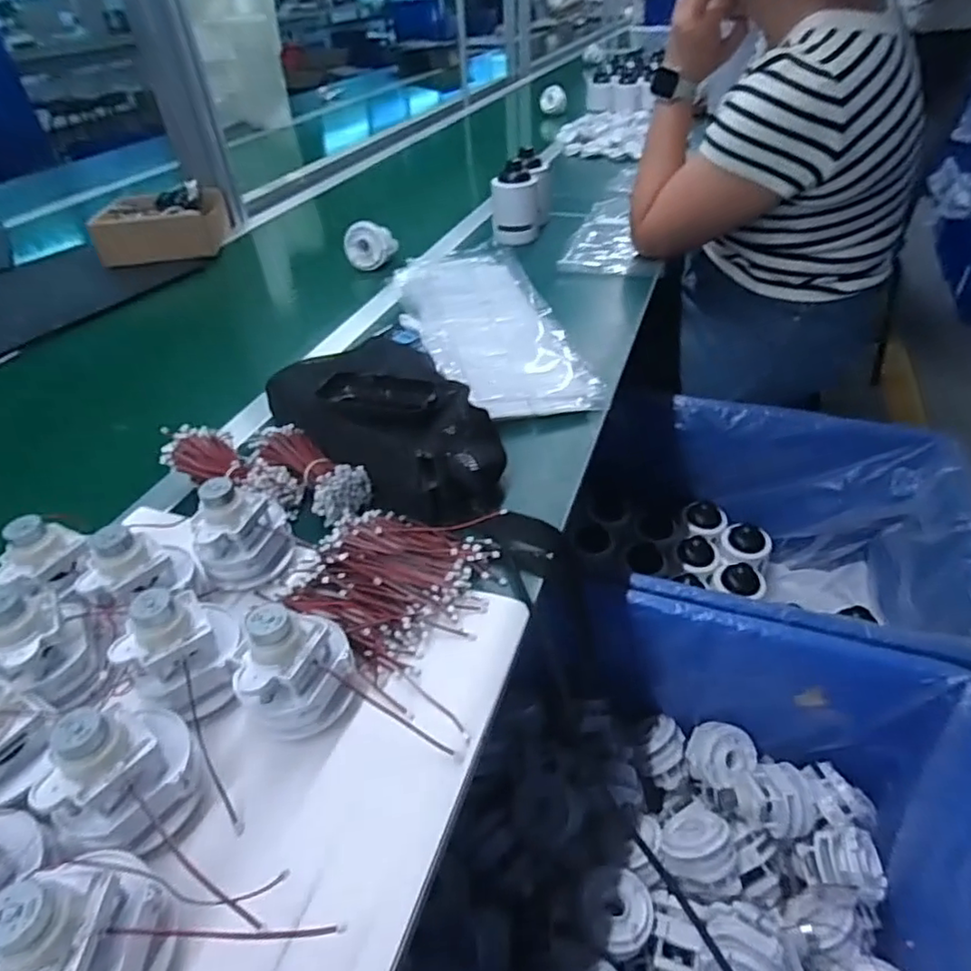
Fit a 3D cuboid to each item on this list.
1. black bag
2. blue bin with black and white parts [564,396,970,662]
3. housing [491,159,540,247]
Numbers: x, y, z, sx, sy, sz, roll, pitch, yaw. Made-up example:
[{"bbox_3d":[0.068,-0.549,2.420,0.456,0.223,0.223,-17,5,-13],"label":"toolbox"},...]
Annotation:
[{"bbox_3d":[-0.078,-0.057,0.566,0.136,0.082,0.228,-32,48,-30],"label":"black bag"},{"bbox_3d":[0.378,0.109,0.882,0.488,0.274,0.431,14,43,20],"label":"blue bin with black and white parts"},{"bbox_3d":[0.053,-0.481,1.049,0.081,0.110,0.076,2,40,6],"label":"housing"}]

